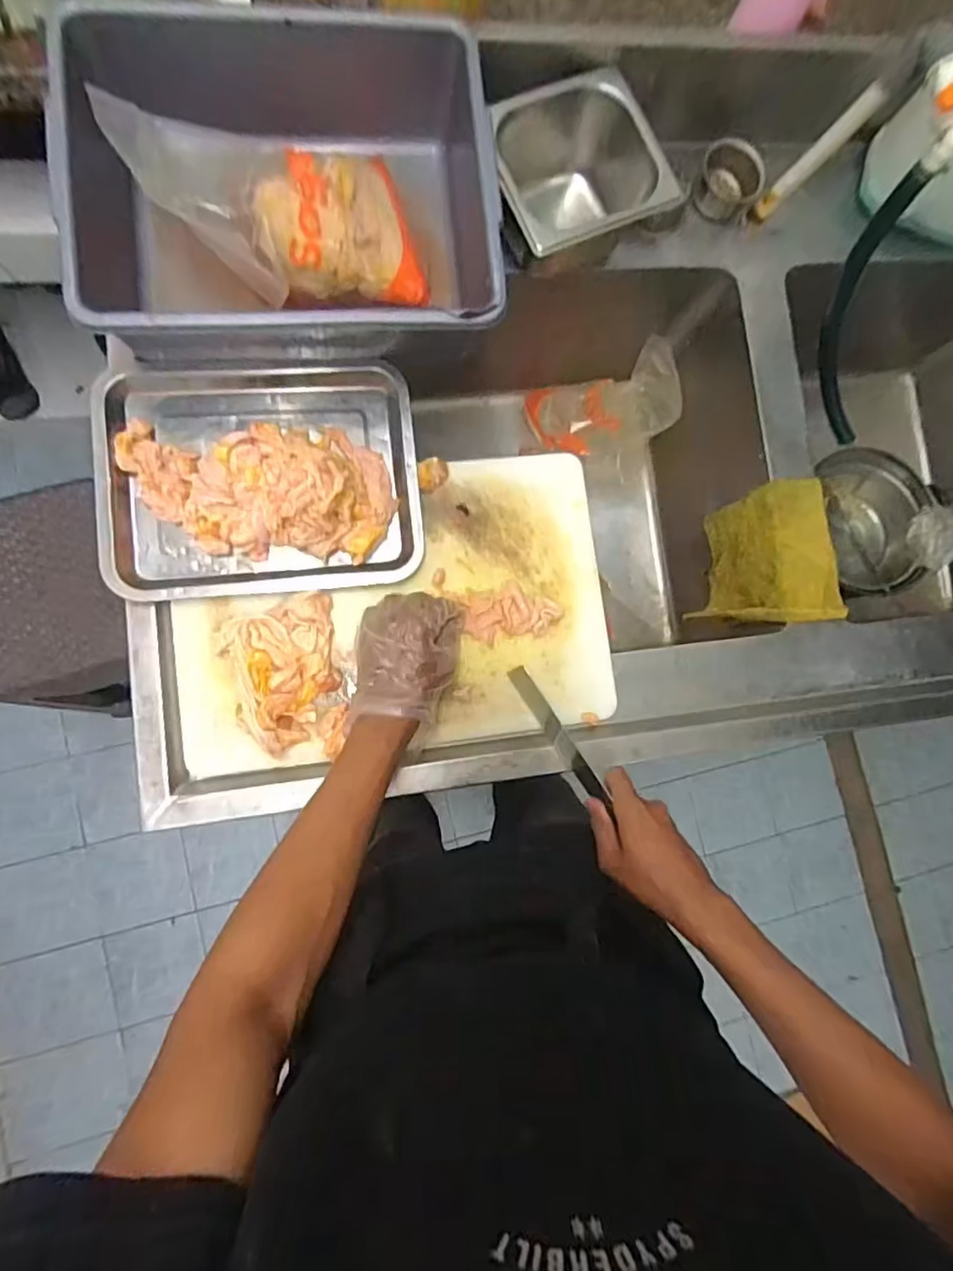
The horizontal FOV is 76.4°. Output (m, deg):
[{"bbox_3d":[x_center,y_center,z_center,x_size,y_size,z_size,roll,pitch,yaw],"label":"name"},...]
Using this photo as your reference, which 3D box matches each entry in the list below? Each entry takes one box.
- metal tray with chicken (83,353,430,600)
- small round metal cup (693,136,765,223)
[{"bbox_3d":[-0.214,-0.165,0.603,0.303,0.059,0.234,-7,85,-8],"label":"metal tray with chicken"},{"bbox_3d":[0.299,-0.538,0.719,0.073,0.048,0.067,1,84,-7],"label":"small round metal cup"}]

